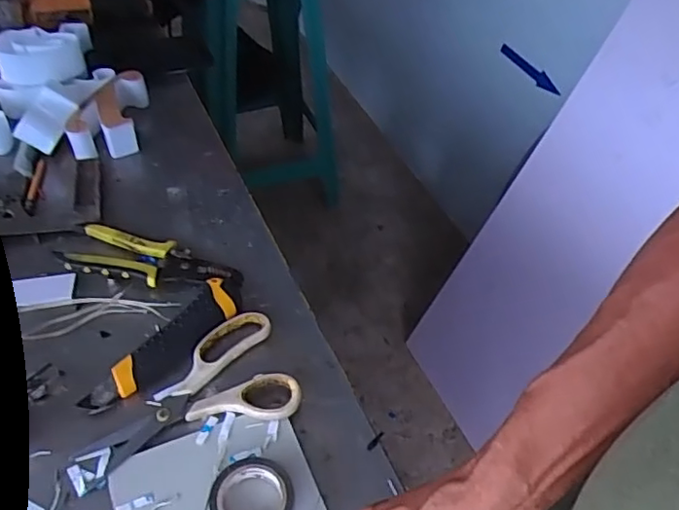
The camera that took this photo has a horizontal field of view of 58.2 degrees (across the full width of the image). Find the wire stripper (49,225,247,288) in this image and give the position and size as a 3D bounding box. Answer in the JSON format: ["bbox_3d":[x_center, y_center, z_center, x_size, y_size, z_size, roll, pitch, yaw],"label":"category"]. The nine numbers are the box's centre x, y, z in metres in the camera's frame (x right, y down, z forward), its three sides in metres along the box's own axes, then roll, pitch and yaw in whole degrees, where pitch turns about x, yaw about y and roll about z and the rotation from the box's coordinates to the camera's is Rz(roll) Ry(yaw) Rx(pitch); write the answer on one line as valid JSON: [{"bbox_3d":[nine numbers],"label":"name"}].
[{"bbox_3d":[-0.179,0.004,0.587,0.160,0.022,0.057,8,48,6],"label":"wire stripper"}]

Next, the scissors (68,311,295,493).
[{"bbox_3d":[-0.126,0.110,0.496,0.169,0.013,0.106,-18,50,-17],"label":"scissors"}]

